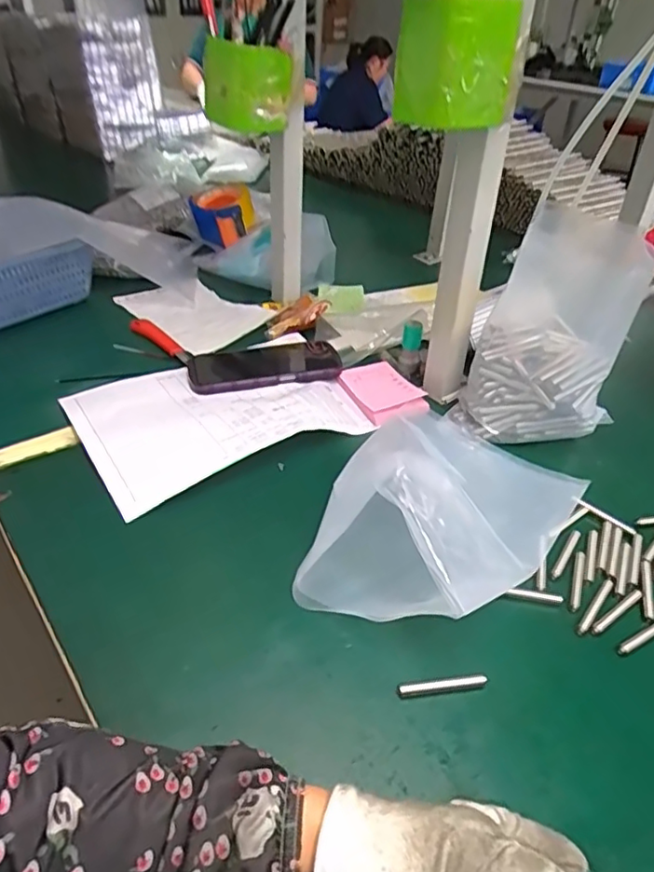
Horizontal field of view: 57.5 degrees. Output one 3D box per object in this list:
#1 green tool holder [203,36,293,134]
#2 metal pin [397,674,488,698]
[{"bbox_3d":[-0.085,-0.375,0.644,0.093,0.083,0.049,0,37,-4],"label":"green tool holder"},{"bbox_3d":[0.075,0.160,0.384,0.059,0.004,0.008,-3,38,-8],"label":"metal pin"}]

